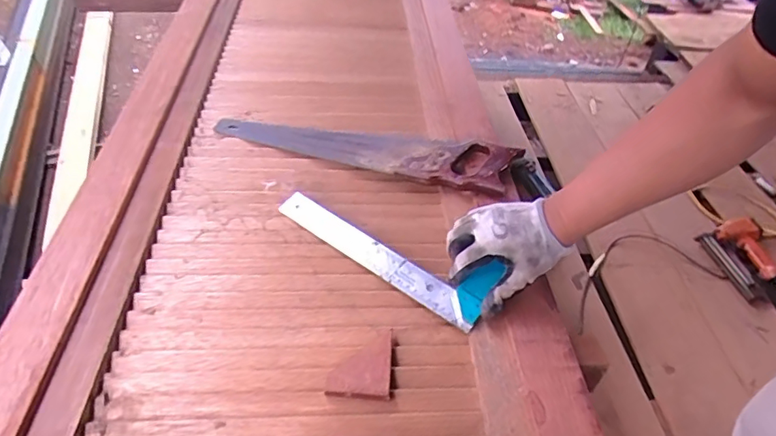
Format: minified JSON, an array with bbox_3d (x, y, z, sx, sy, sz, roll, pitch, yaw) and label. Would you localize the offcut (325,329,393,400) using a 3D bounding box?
[{"bbox_3d":[-0.028,0.151,0.554,0.063,0.011,0.082,4,43,-1],"label":"offcut"}]

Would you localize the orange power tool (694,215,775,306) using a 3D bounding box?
[{"bbox_3d":[0.952,0.111,1.372,0.165,0.063,0.243,-9,45,-15],"label":"orange power tool"}]

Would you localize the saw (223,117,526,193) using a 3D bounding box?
[{"bbox_3d":[-0.035,-0.119,0.819,0.461,0.029,0.109,13,44,9],"label":"saw"}]

